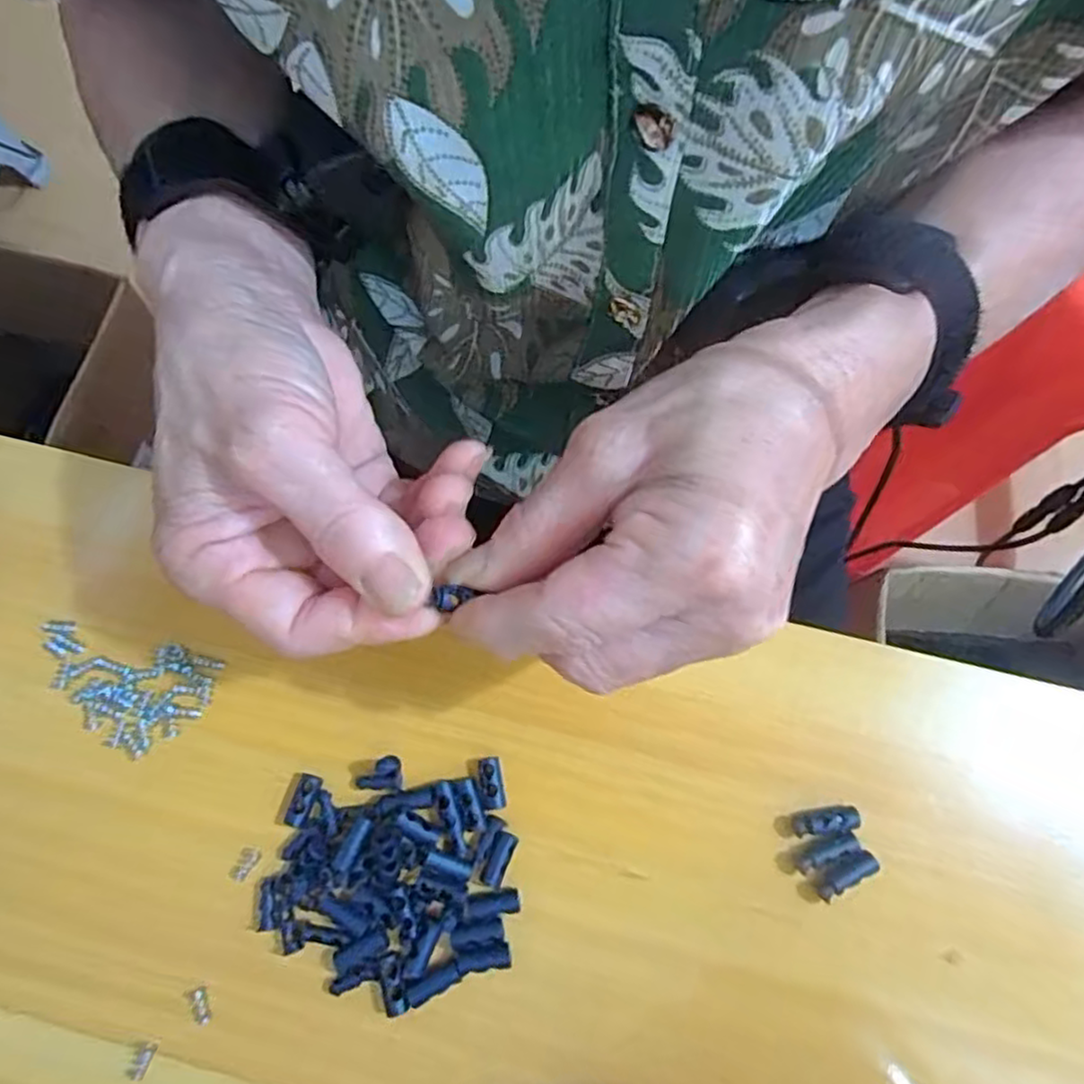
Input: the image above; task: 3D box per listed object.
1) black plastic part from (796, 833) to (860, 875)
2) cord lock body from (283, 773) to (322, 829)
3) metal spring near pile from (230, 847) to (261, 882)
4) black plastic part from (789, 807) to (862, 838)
[{"bbox_3d":[0.102,0.111,0.247,0.023,0.004,0.007,-30,73,7],"label":"black plastic part"},{"bbox_3d":[-0.087,0.095,0.254,0.008,0.006,0.018,17,72,5],"label":"cord lock body"},{"bbox_3d":[-0.107,0.116,0.248,0.007,0.004,0.012,18,72,6],"label":"metal spring near pile"},{"bbox_3d":[0.103,0.102,0.252,0.024,0.007,0.008,-9,71,-4],"label":"black plastic part"}]

